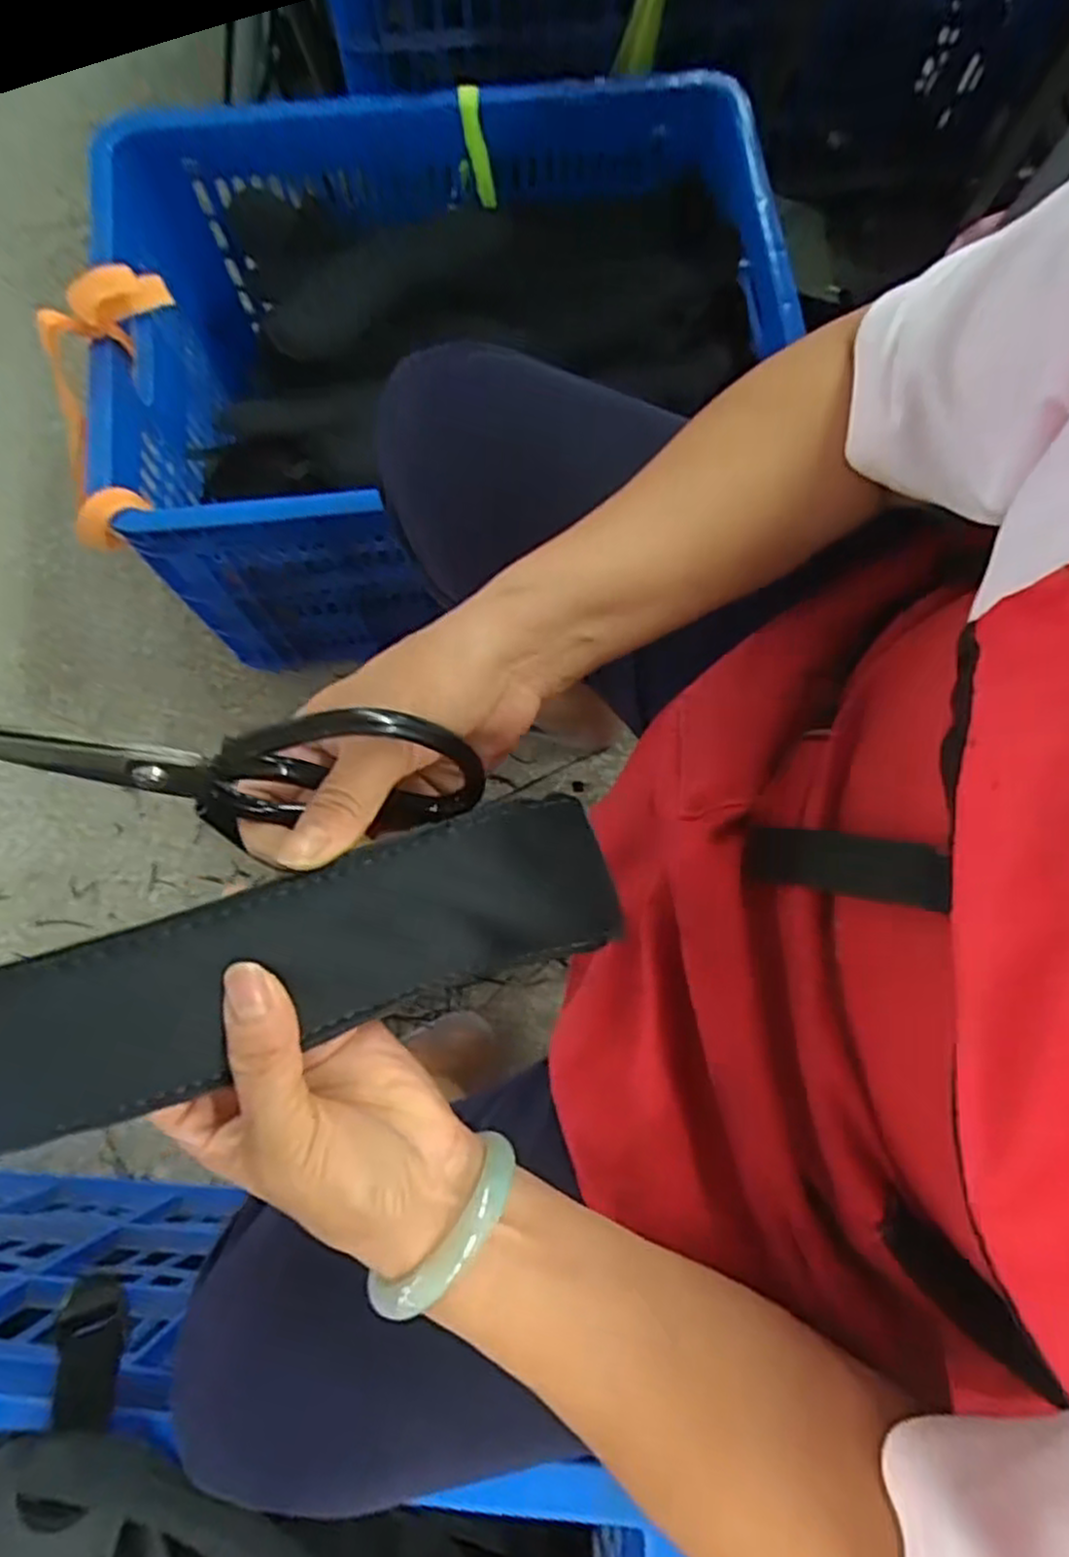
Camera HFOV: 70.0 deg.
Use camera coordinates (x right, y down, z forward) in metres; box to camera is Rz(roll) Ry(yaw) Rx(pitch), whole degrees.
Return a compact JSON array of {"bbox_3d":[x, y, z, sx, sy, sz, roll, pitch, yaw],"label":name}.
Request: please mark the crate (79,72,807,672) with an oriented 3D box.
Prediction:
[{"bbox_3d":[-0.084,-0.385,0.765,0.594,0.286,0.390,-10,77,-4],"label":"crate"}]

